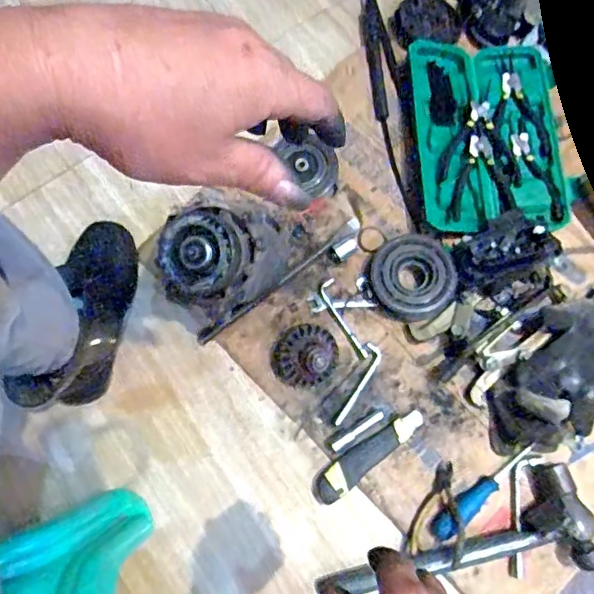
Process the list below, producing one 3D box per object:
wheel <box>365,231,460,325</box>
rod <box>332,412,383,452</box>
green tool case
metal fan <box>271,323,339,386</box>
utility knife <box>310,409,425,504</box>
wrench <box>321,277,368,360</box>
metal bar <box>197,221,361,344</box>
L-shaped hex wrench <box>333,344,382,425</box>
[{"bbox_3d":[0.152,-0.026,0.750,0.105,0.044,0.112,0,76,2],"label":"wheel"},{"bbox_3d":[0.078,0.171,0.717,0.076,0.006,0.010,-33,77,-6],"label":"rod"},{"bbox_3d":[0.272,-0.236,0.810,0.204,0.029,0.292,-3,76,1],"label":"green tool case"},{"bbox_3d":[0.010,0.075,0.718,0.085,0.063,0.069,-28,77,-5],"label":"metal fan"},{"bbox_3d":[0.090,0.199,0.711,0.164,0.012,0.038,-37,78,-7],"label":"utility knife"},{"bbox_3d":[0.062,0.031,0.757,0.022,0.006,0.115,-24,76,-4],"label":"wrench"},{"bbox_3d":[-0.023,-0.023,0.772,0.272,0.010,0.017,-37,77,-7],"label":"metal bar"},{"bbox_3d":[0.081,0.115,0.733,0.021,0.005,0.113,25,78,8],"label":"L-shaped hex wrench"}]

